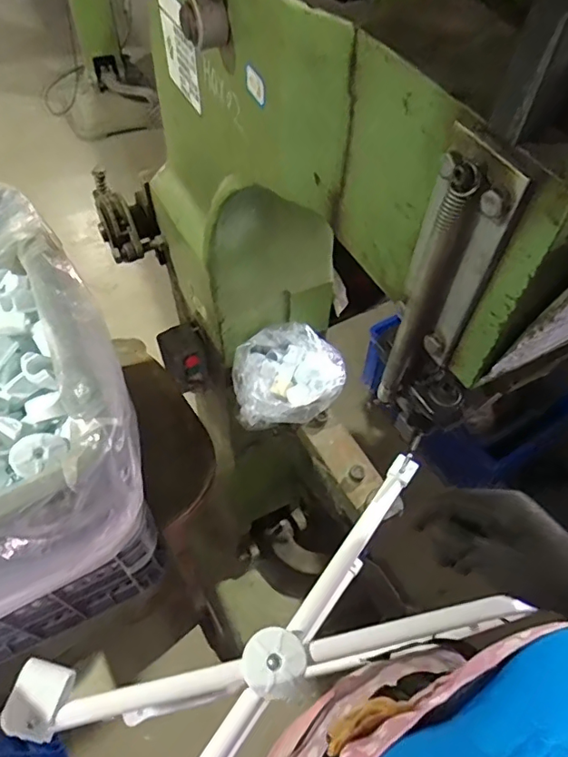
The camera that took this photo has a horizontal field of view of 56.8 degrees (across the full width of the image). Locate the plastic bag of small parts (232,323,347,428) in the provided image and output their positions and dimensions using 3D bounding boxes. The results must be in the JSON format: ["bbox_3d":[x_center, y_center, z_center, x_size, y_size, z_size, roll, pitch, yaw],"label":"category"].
[{"bbox_3d":[0.005,0.003,0.648,0.132,0.090,0.107,5,55,1],"label":"plastic bag of small parts"}]

